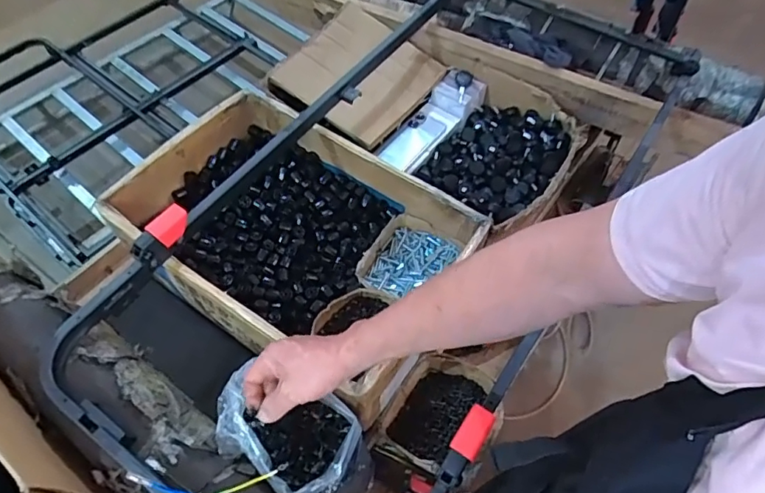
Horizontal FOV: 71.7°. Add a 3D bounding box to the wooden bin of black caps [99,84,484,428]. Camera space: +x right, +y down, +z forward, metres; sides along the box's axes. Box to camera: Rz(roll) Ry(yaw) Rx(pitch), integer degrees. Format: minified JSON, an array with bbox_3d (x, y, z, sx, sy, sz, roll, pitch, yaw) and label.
[{"bbox_3d":[-0.150,-0.023,0.875,0.528,0.137,0.361,32,62,19],"label":"wooden bin of black caps"}]

